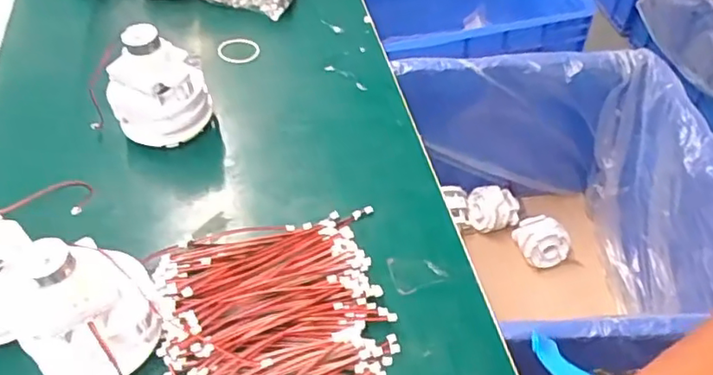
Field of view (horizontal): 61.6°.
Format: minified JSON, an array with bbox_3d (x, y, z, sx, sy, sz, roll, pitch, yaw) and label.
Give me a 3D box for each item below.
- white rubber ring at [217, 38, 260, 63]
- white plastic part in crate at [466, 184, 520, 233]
[{"bbox_3d":[-0.107,-0.124,0.542,0.038,0.006,0.032,-10,58,-1],"label":"white rubber ring"},{"bbox_3d":[0.220,0.037,0.959,0.081,0.054,0.060,-8,49,-4],"label":"white plastic part in crate"}]

